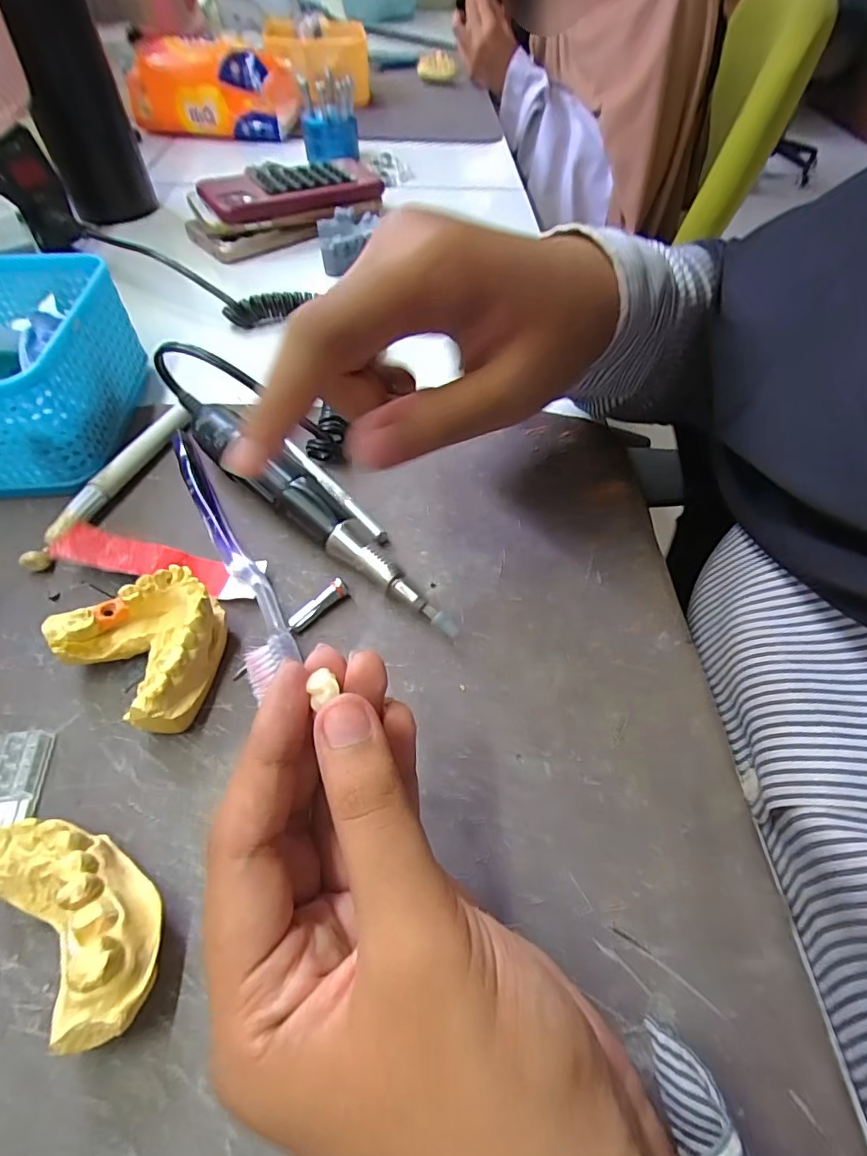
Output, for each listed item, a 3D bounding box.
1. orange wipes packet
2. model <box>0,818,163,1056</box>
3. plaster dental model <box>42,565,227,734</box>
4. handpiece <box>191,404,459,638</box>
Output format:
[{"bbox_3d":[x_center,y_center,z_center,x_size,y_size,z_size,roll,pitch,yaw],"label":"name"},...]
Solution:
[{"bbox_3d":[-0.249,-0.542,0.567,0.179,0.079,0.067,2,54,-1],"label":"orange wipes packet"},{"bbox_3d":[-0.105,0.097,0.152,0.070,0.026,0.032,38,62,22],"label":"model"},{"bbox_3d":[-0.107,0.026,0.202,0.062,0.029,0.051,31,59,19],"label":"plaster dental model"},{"bbox_3d":[-0.056,-0.029,0.241,0.171,0.033,0.023,37,61,22],"label":"handpiece"}]

